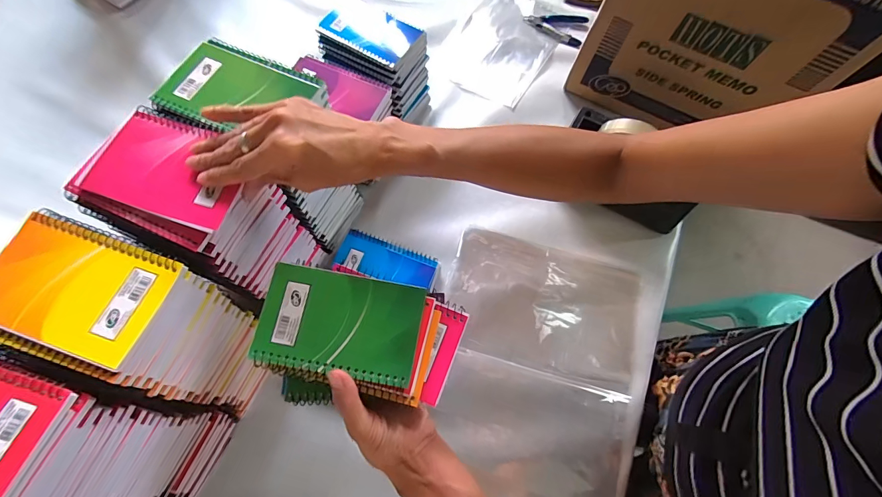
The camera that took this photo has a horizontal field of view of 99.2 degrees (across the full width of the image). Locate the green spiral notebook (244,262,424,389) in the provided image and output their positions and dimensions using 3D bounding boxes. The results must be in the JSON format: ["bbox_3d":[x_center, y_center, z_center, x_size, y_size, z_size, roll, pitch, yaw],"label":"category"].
[{"bbox_3d":[-0.083,0.061,0.309,0.128,0.015,0.080,10,68,2],"label":"green spiral notebook"}]

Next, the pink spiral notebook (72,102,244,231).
[{"bbox_3d":[-0.221,-0.068,0.306,0.128,0.013,0.082,19,69,5],"label":"pink spiral notebook"}]

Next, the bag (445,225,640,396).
[{"bbox_3d":[0.138,0.077,0.520,0.254,0.011,0.173,16,69,4],"label":"bag"}]

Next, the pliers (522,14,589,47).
[{"bbox_3d":[0.218,-0.427,0.709,0.115,0.013,0.076,27,70,8],"label":"pliers"}]

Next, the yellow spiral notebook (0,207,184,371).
[{"bbox_3d":[-0.268,0.026,0.275,0.129,0.005,0.083,19,69,6],"label":"yellow spiral notebook"}]

